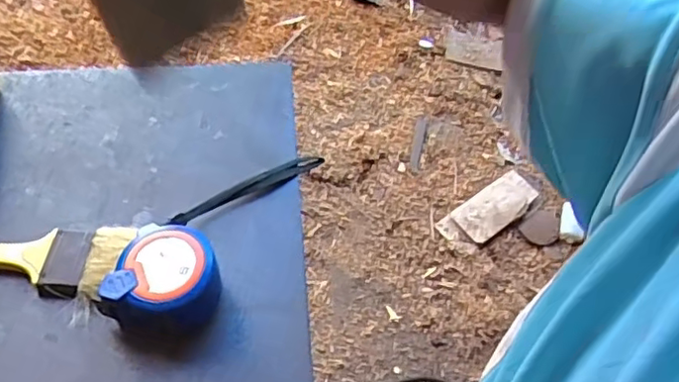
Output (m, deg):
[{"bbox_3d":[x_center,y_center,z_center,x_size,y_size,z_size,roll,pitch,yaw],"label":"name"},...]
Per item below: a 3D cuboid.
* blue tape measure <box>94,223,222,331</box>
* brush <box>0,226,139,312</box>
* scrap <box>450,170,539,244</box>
[{"bbox_3d":[-0.110,0.058,0.390,0.056,0.046,0.061,2,52,-3],"label":"blue tape measure"},{"bbox_3d":[-0.218,0.046,0.414,0.148,0.016,0.054,3,52,-2],"label":"brush"},{"bbox_3d":[0.338,0.033,1.336,0.191,0.012,0.092,-33,76,-17],"label":"scrap"}]

